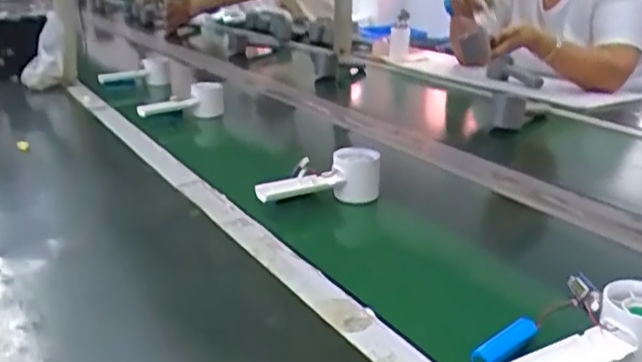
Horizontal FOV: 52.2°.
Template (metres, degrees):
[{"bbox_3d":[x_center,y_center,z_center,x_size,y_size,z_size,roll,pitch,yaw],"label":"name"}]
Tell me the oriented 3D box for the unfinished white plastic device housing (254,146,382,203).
[{"bbox_3d":[-0.008,-0.002,0.836,0.167,0.052,0.070,-8,22,-17],"label":"unfinished white plastic device housing"}]

